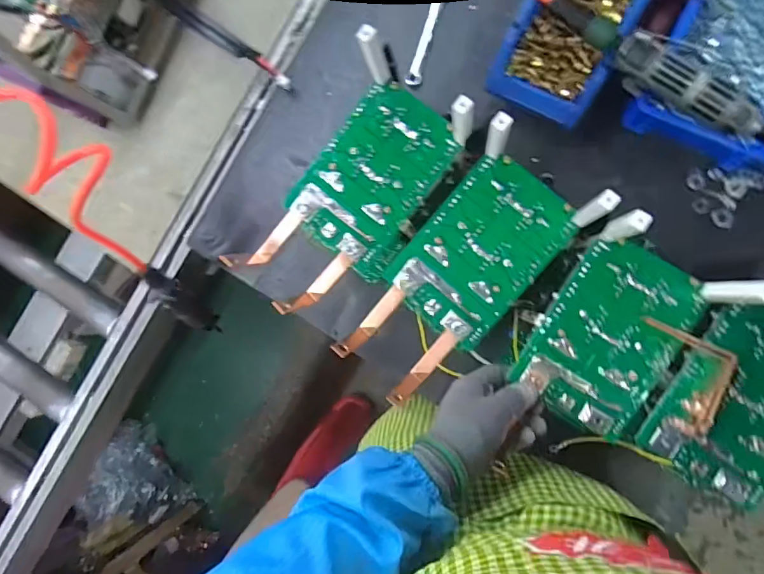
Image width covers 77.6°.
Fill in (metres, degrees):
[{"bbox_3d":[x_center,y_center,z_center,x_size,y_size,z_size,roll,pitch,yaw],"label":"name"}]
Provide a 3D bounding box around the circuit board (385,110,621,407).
[{"bbox_3d":[0.075,-0.021,0.457,0.126,0.024,0.261,43,95,8],"label":"circuit board"}]

